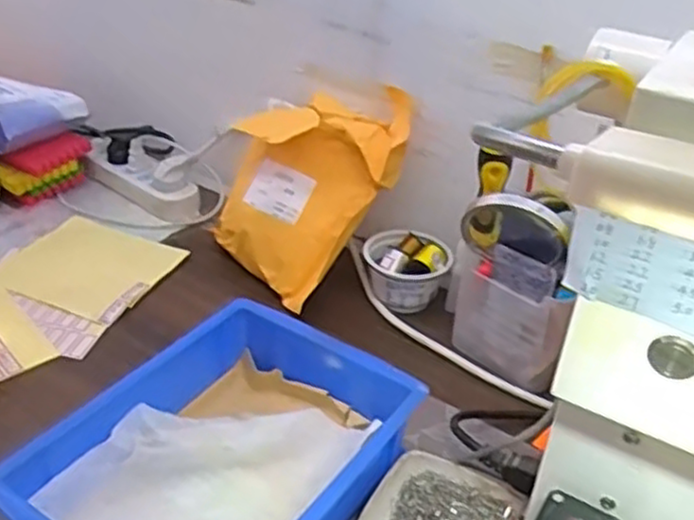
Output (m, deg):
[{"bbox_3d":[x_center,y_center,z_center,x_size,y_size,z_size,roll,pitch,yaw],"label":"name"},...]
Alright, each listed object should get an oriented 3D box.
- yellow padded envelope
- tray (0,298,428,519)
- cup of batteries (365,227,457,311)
[{"bbox_3d":[-0.039,-0.081,0.720,0.148,0.226,0.053,38,10,15],"label":"yellow padded envelope"},{"bbox_3d":[-0.080,0.131,0.496,0.176,0.061,0.244,23,38,27],"label":"tray"},{"bbox_3d":[0.057,0.009,0.722,0.071,0.055,0.076,-10,35,-20],"label":"cup of batteries"}]

